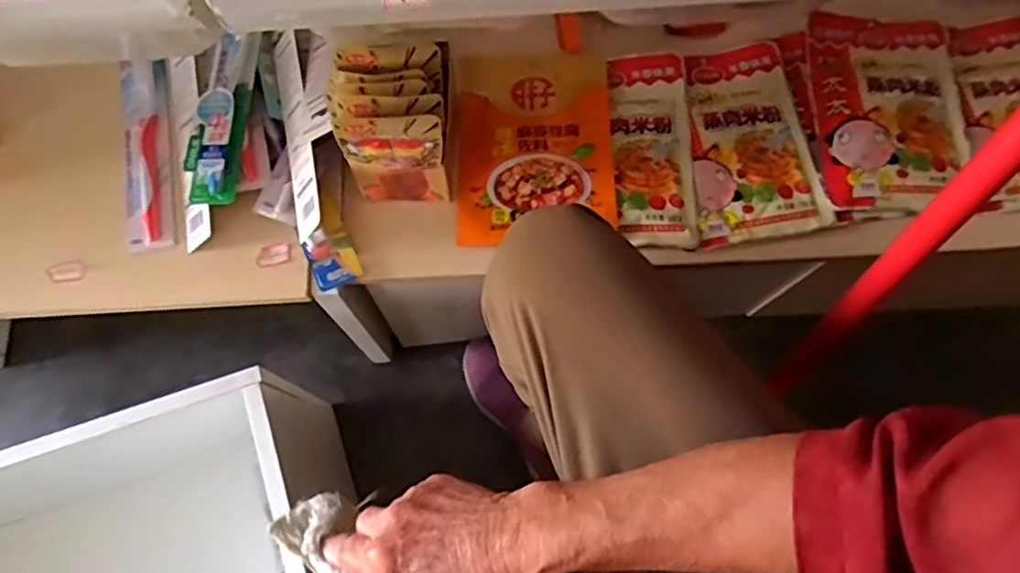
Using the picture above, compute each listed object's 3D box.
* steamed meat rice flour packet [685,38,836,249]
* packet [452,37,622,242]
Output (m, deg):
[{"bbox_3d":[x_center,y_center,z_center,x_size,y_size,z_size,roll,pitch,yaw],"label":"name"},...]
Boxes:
[{"bbox_3d":[0.228,-0.140,0.611,0.121,0.015,0.203,-6,72,-3],"label":"steamed meat rice flour packet"},{"bbox_3d":[0.024,-0.141,0.607,0.145,0.013,0.210,-1,72,-2],"label":"packet"}]

